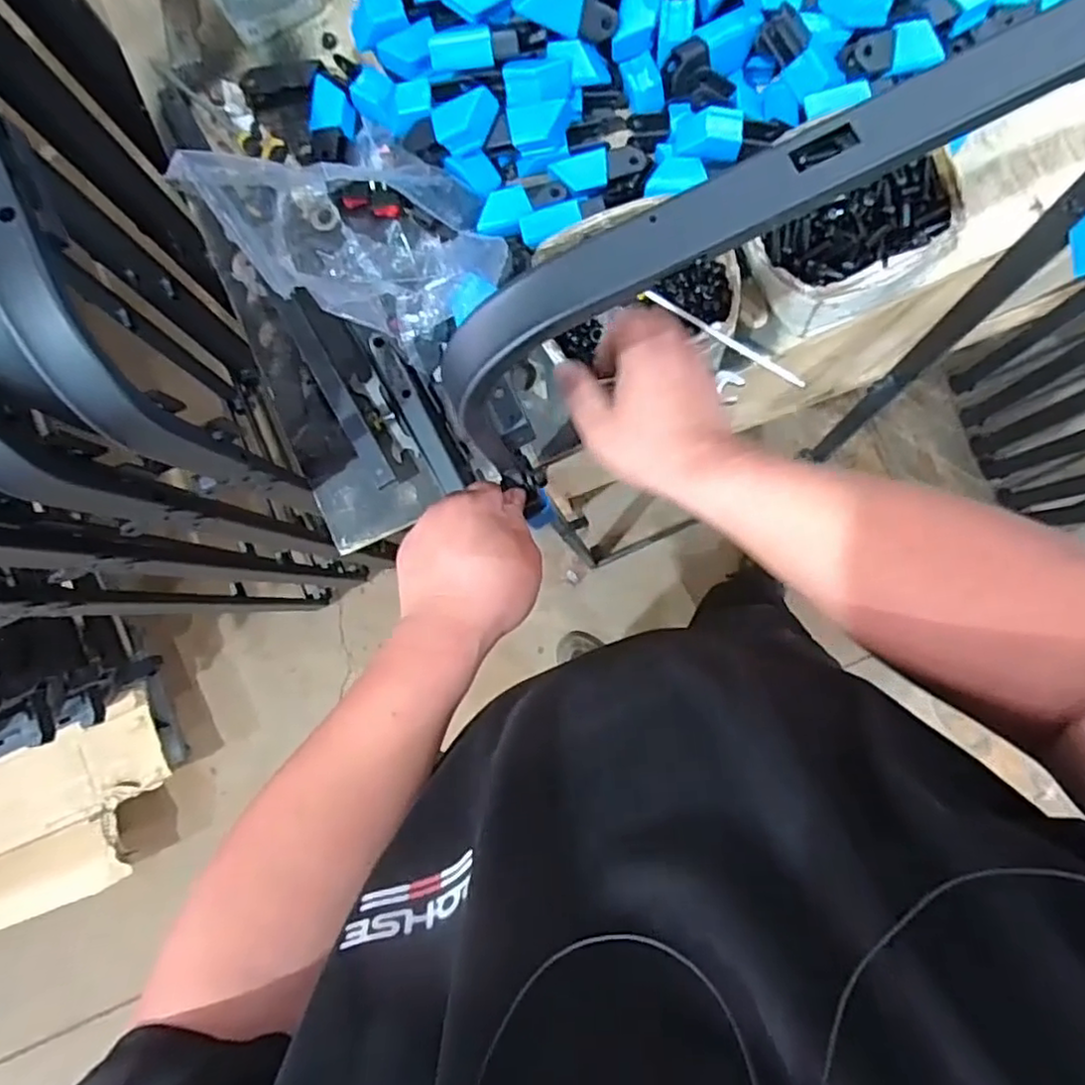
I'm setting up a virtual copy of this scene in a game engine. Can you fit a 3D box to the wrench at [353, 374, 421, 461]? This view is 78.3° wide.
[{"bbox_3d":[-0.149,-0.118,0.634,0.023,0.009,0.095,-33,86,4],"label":"wrench"}]

